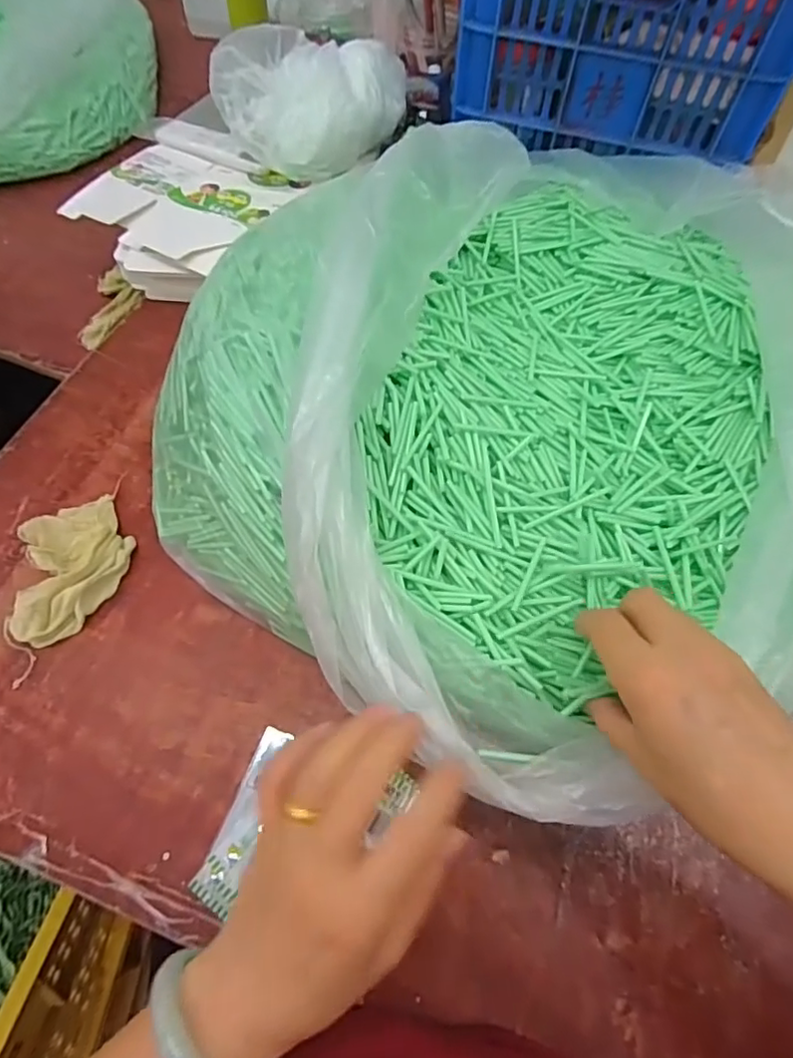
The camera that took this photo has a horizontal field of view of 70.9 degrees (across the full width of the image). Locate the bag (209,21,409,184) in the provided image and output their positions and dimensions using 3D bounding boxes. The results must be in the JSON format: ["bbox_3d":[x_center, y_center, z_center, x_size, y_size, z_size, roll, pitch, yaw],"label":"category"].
[{"bbox_3d":[-0.086,-0.458,0.614,0.205,0.100,0.129,-10,64,-8],"label":"bag"}]

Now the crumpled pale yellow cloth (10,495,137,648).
[{"bbox_3d":[-0.256,0.027,0.441,0.080,0.025,0.117,-12,64,-9],"label":"crumpled pale yellow cloth"}]

